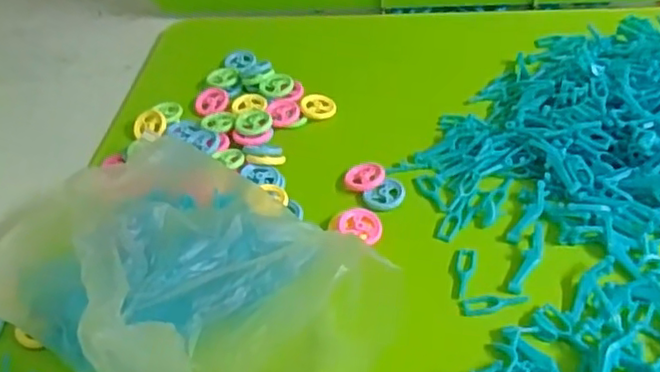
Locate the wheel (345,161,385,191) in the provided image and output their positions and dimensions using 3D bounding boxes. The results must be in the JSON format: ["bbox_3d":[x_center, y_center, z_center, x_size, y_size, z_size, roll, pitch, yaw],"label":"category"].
[{"bbox_3d":[0.026,-0.007,0.477,0.028,0.007,0.026,-4,42,3],"label":"wheel"}]

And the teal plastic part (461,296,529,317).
[{"bbox_3d":[0.099,0.071,0.395,0.039,0.004,0.011,-6,42,0],"label":"teal plastic part"}]

